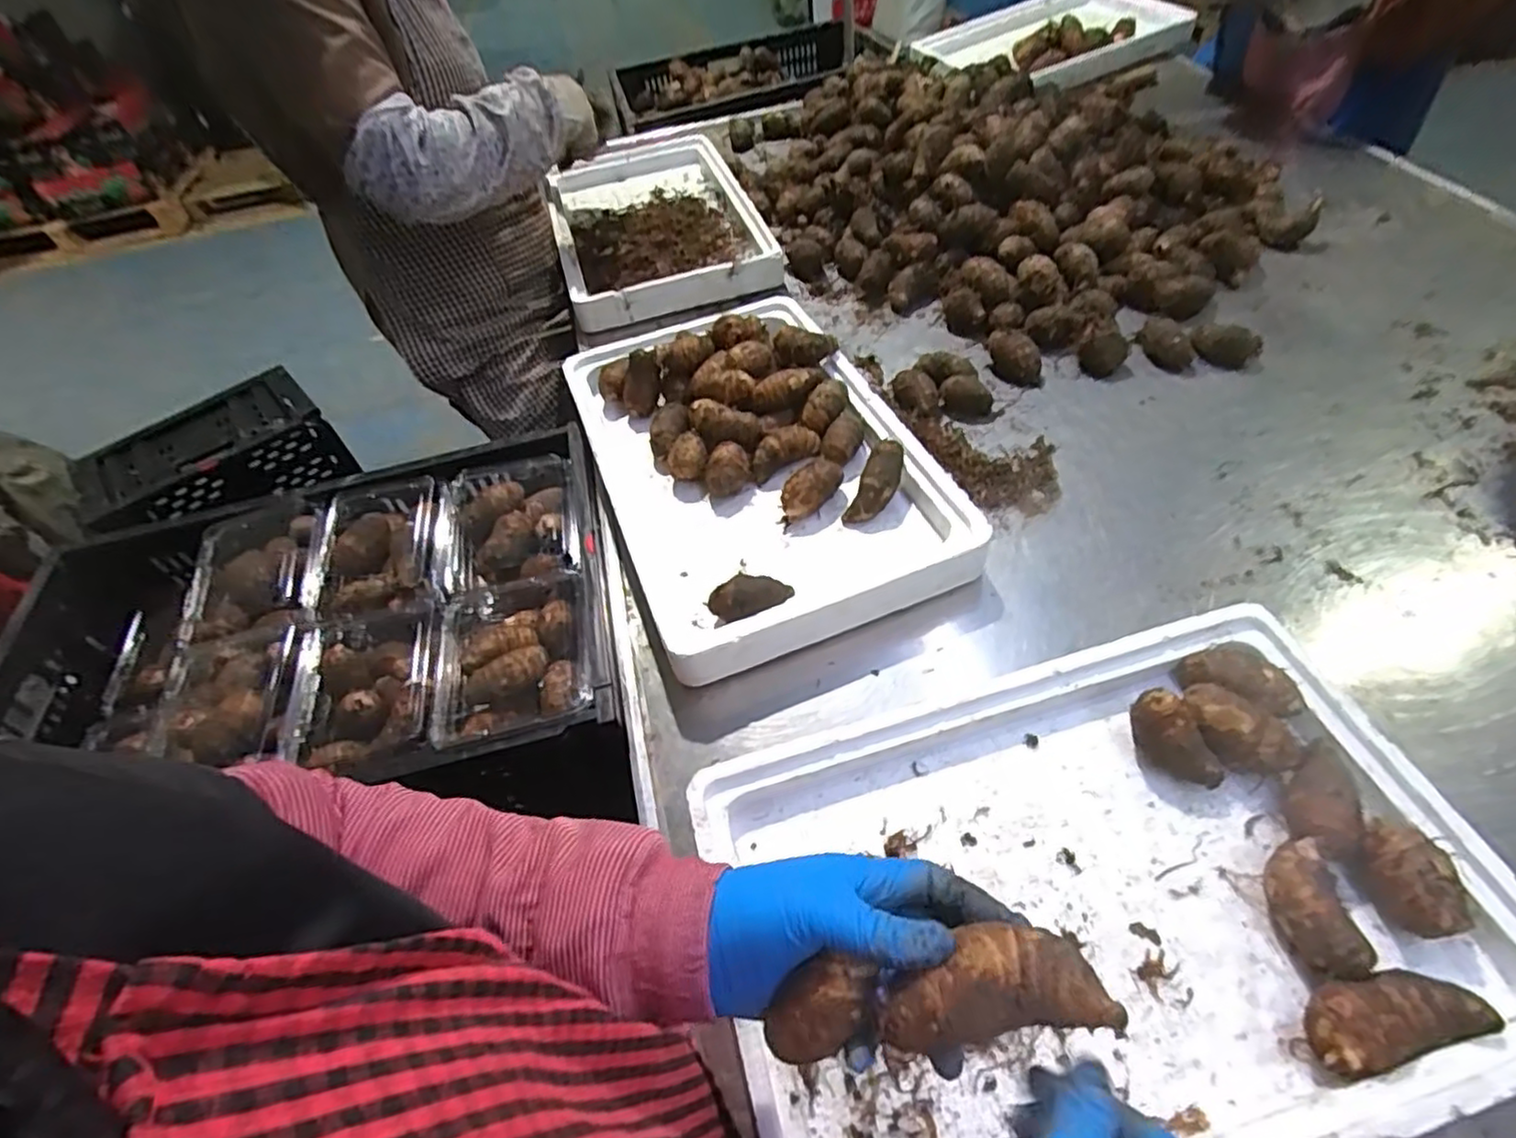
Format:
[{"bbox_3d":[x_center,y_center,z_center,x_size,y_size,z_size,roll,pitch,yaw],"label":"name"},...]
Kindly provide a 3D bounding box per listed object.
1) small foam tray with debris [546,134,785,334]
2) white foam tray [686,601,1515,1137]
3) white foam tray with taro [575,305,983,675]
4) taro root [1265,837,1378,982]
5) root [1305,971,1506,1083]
[{"bbox_3d":[-0.165,-0.560,1.108,0.315,0.058,0.514,-14,51,-3],"label":"small foam tray with debris"},{"bbox_3d":[0.210,0.207,0.445,0.462,0.060,0.292,-15,53,-6],"label":"white foam tray"},{"bbox_3d":[-0.011,-0.129,0.722,0.303,0.064,0.475,-20,53,-10],"label":"white foam tray with taro"},{"bbox_3d":[0.332,0.207,0.422,0.037,0.038,0.073,-3,52,3],"label":"taro root"},{"bbox_3d":[0.349,0.251,0.387,0.096,0.036,0.041,-14,52,-5],"label":"root"}]

